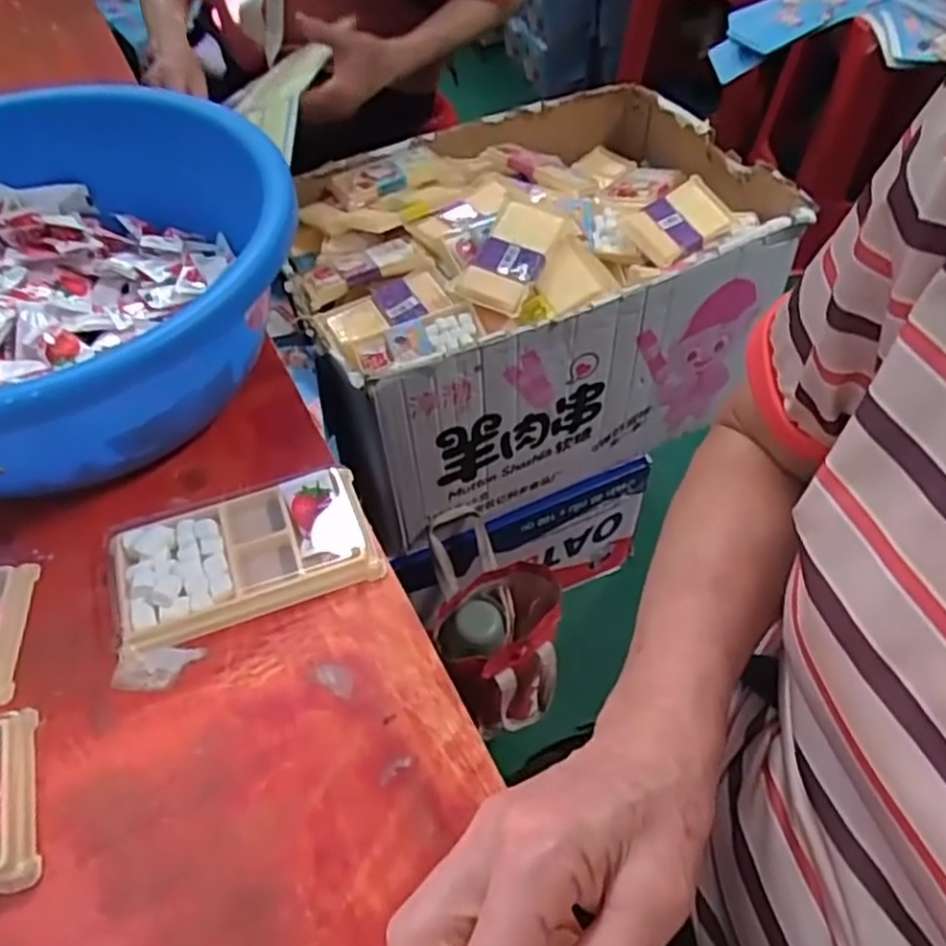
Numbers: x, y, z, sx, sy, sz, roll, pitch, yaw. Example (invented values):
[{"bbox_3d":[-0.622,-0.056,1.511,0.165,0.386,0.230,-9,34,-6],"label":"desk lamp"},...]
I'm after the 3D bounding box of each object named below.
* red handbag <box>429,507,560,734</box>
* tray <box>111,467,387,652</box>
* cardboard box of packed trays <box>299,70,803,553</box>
[{"bbox_3d":[0.030,0.194,0.932,0.141,0.257,0.183,-2,51,1],"label":"red handbag"},{"bbox_3d":[-0.125,0.043,0.408,0.136,0.017,0.074,-18,53,-11],"label":"tray"},{"bbox_3d":[0.058,-0.215,0.926,0.540,0.286,0.366,-22,54,-14],"label":"cardboard box of packed trays"}]

